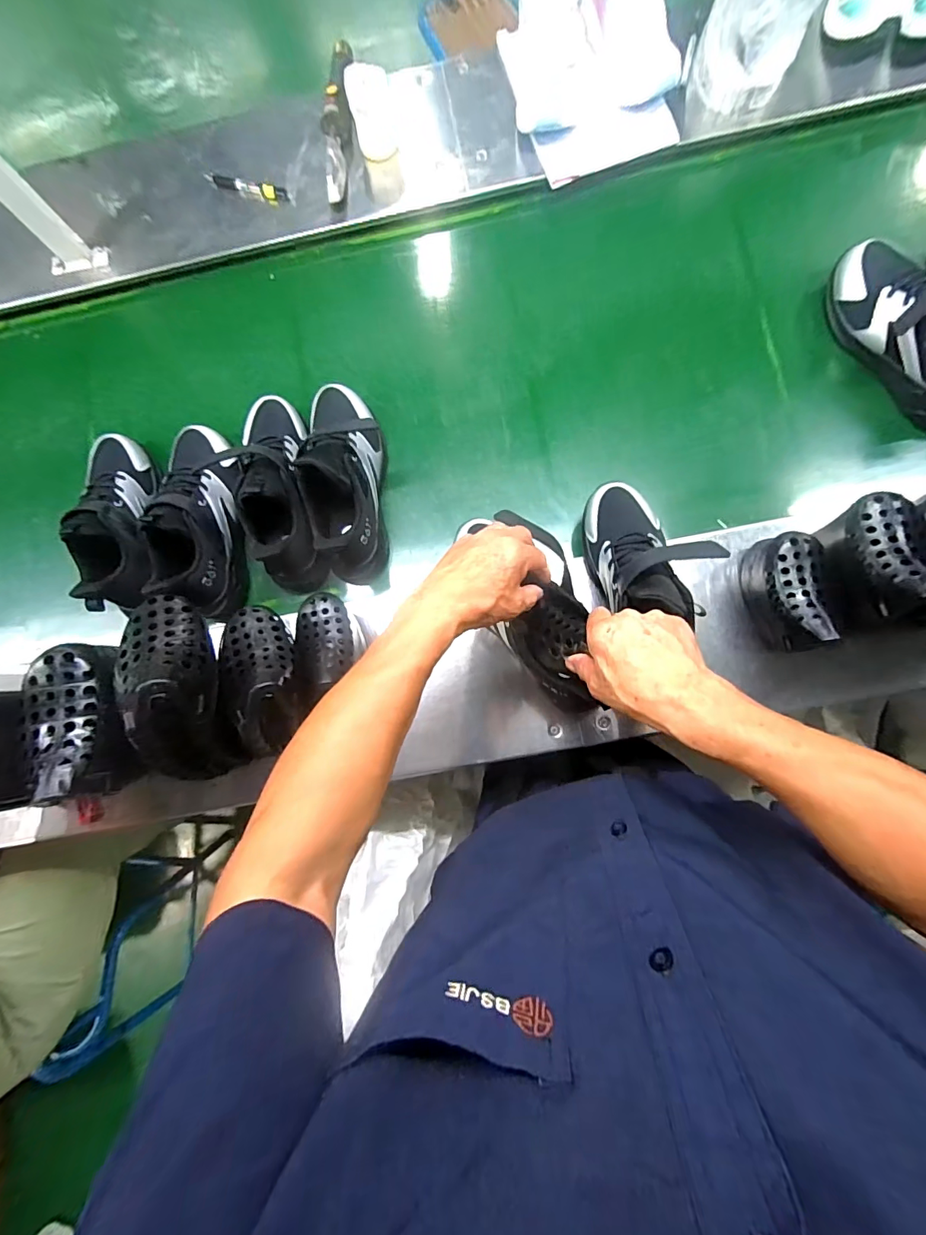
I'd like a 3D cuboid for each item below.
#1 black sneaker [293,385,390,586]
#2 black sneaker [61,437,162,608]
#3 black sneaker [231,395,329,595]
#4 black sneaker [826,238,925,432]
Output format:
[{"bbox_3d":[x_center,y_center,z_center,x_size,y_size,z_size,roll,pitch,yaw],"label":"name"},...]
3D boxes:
[{"bbox_3d":[-0.155,-0.185,0.609,0.086,0.121,0.259,-6,84,3],"label":"black sneaker"},{"bbox_3d":[-0.448,-0.138,0.603,0.096,0.077,0.262,-13,68,3],"label":"black sneaker"},{"bbox_3d":[-0.246,-0.170,0.619,0.092,0.126,0.262,-18,83,2],"label":"black sneaker"},{"bbox_3d":[0.583,-0.365,0.585,0.097,0.110,0.277,-36,83,0],"label":"black sneaker"}]

